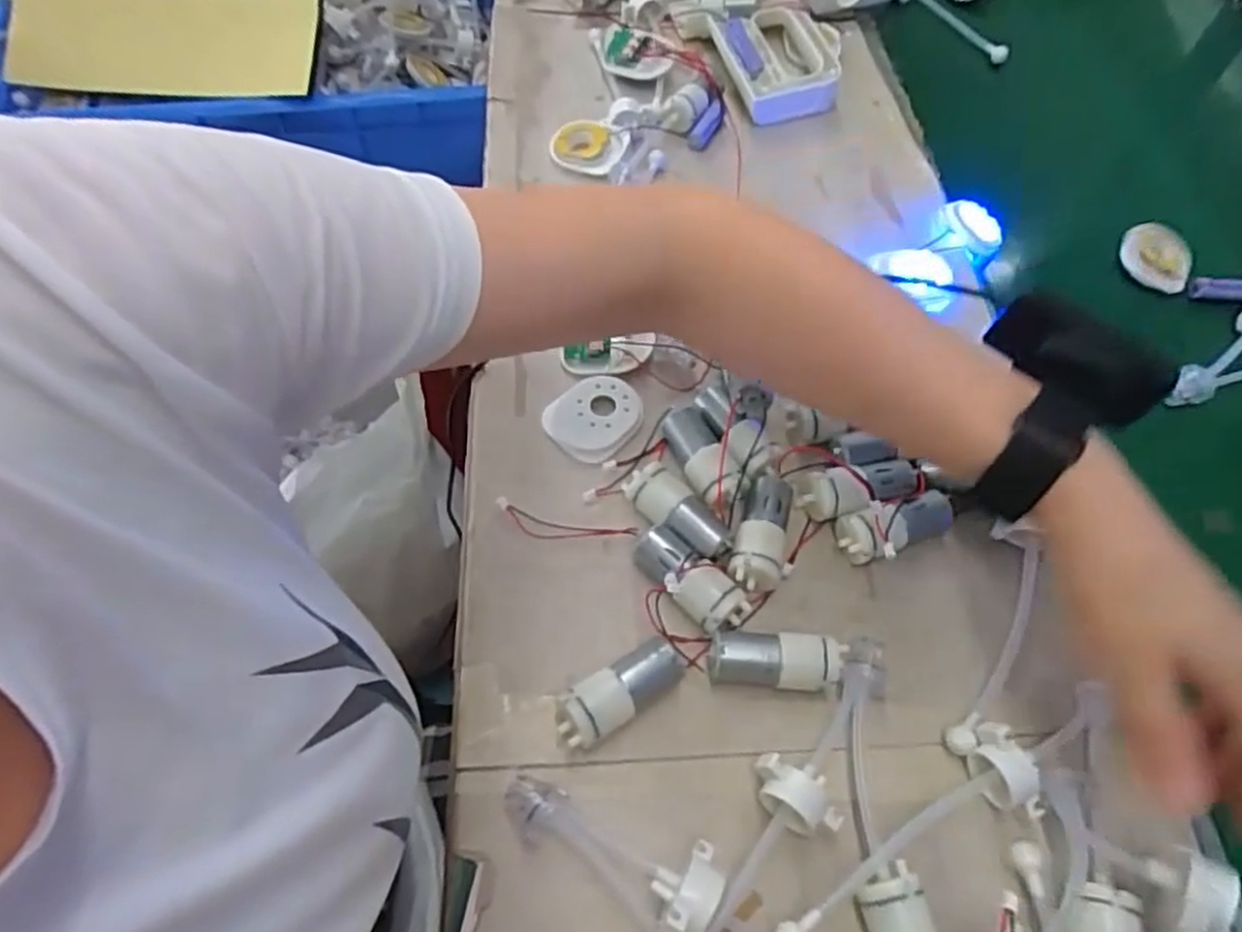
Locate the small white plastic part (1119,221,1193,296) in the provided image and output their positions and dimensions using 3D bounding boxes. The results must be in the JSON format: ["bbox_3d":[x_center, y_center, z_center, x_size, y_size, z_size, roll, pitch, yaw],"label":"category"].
[{"bbox_3d":[0.387,-0.150,0.544,0.054,0.036,0.012,53,28,12],"label":"small white plastic part"}]

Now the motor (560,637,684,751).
[{"bbox_3d":[0.000,0.107,0.351,0.063,0.024,0.023,-29,65,-19],"label":"motor"}]

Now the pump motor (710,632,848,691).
[{"bbox_3d":[0.074,0.095,0.364,0.063,0.023,0.024,6,59,0],"label":"pump motor"}]

